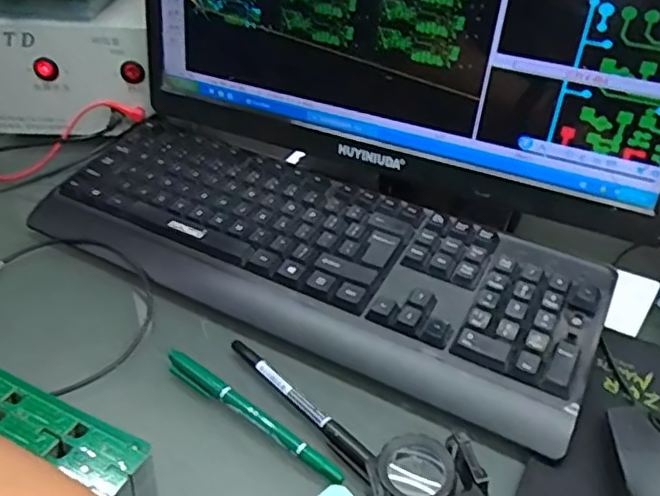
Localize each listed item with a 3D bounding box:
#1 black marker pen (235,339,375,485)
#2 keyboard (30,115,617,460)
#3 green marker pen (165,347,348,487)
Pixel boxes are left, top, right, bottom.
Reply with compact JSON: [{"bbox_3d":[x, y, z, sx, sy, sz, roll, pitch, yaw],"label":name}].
[{"bbox_3d":[-0.019,0.095,0.387,0.013,0.010,0.132,-28,48,-32],"label":"black marker pen"},{"bbox_3d":[-0.021,-0.002,0.480,0.431,0.032,0.154,22,43,23],"label":"keyboard"},{"bbox_3d":[-0.049,0.097,0.373,0.138,0.006,0.014,25,44,25],"label":"green marker pen"}]

